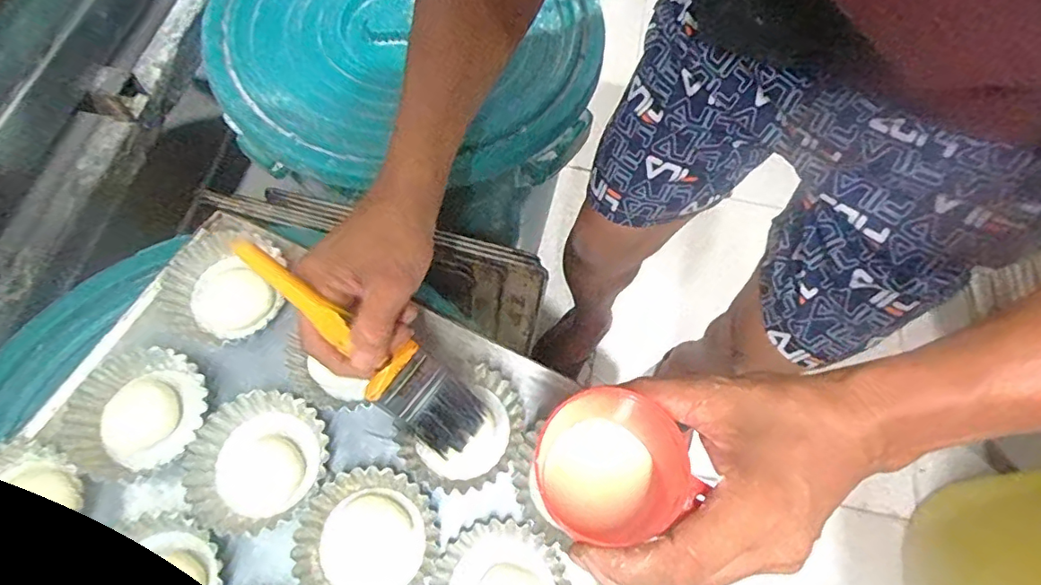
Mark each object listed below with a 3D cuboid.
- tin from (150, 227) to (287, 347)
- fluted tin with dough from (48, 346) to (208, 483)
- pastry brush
[{"bbox_3d":[-0.255,-0.005,0.464,0.095,0.026,0.101,1,66,-3],"label":"tin"},{"bbox_3d":[-0.298,0.091,0.418,0.084,0.029,0.096,23,67,7],"label":"fluted tin with dough"},{"bbox_3d":[-0.095,0.040,0.351,0.018,0.210,0.047,9,58,46],"label":"pastry brush"}]

